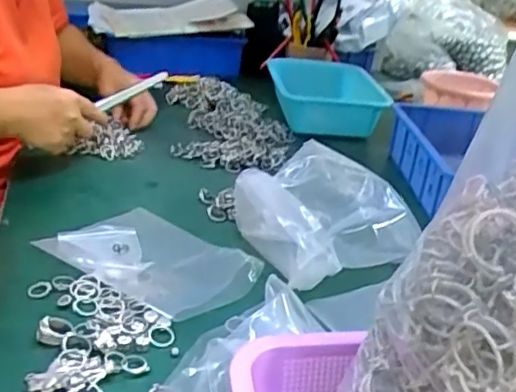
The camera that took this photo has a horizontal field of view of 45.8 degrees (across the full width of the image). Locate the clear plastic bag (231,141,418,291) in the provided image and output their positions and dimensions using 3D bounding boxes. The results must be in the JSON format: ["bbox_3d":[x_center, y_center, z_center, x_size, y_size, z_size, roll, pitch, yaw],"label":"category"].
[{"bbox_3d":[0.069,0.026,0.663,0.165,0.096,0.150,-9,29,-30],"label":"clear plastic bag"}]

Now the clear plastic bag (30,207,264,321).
[{"bbox_3d":[-0.107,0.060,0.621,0.196,0.018,0.148,24,30,32],"label":"clear plastic bag"}]

